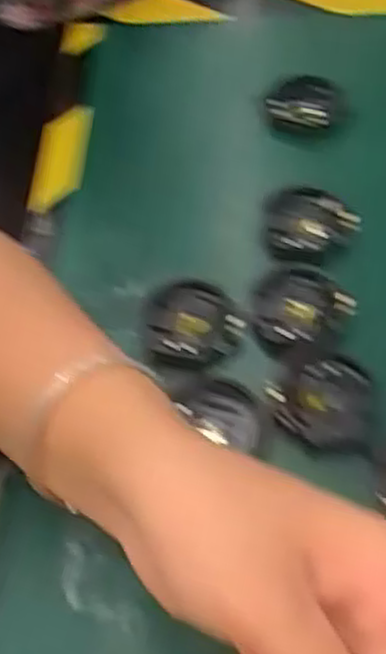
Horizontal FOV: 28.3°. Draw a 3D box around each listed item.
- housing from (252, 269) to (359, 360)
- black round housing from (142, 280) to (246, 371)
[{"bbox_3d":[0.054,-0.010,0.395,0.050,0.007,0.051,-1,55,2],"label":"housing"},{"bbox_3d":[-0.002,-0.003,0.395,0.047,0.012,0.055,-28,59,-15],"label":"black round housing"}]

